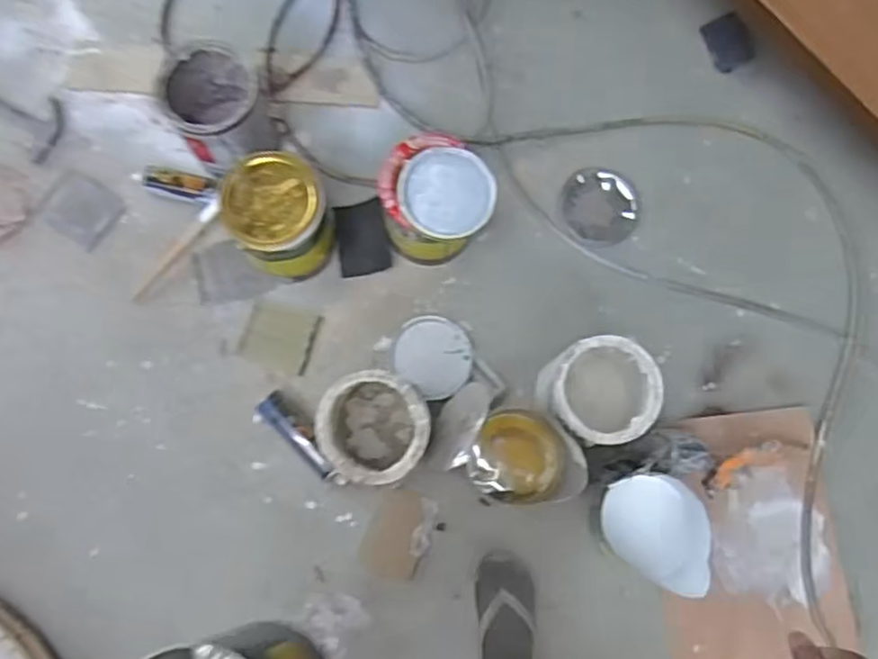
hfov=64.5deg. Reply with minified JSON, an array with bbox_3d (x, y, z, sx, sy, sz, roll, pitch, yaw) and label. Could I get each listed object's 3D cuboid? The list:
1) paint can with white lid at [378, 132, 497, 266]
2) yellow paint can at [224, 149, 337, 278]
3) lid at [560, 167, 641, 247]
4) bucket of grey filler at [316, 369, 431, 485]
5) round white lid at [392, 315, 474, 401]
[{"bbox_3d":[-0.007,-0.213,1.207,0.175,0.219,0.169,0,80,1],"label":"paint can with white lid"},{"bbox_3d":[-0.265,-0.184,1.184,0.158,0.228,0.152,0,80,1],"label":"yellow paint can"},{"bbox_3d":[0.309,-0.235,1.324,0.142,0.014,0.148,-1,80,-1],"label":"lid"},{"bbox_3d":[-0.102,0.161,1.132,0.164,0.222,0.151,0,80,-1],"label":"bucket of grey filler"},{"bbox_3d":[-0.008,0.044,1.242,0.143,0.012,0.131,0,80,-1],"label":"round white lid"}]

